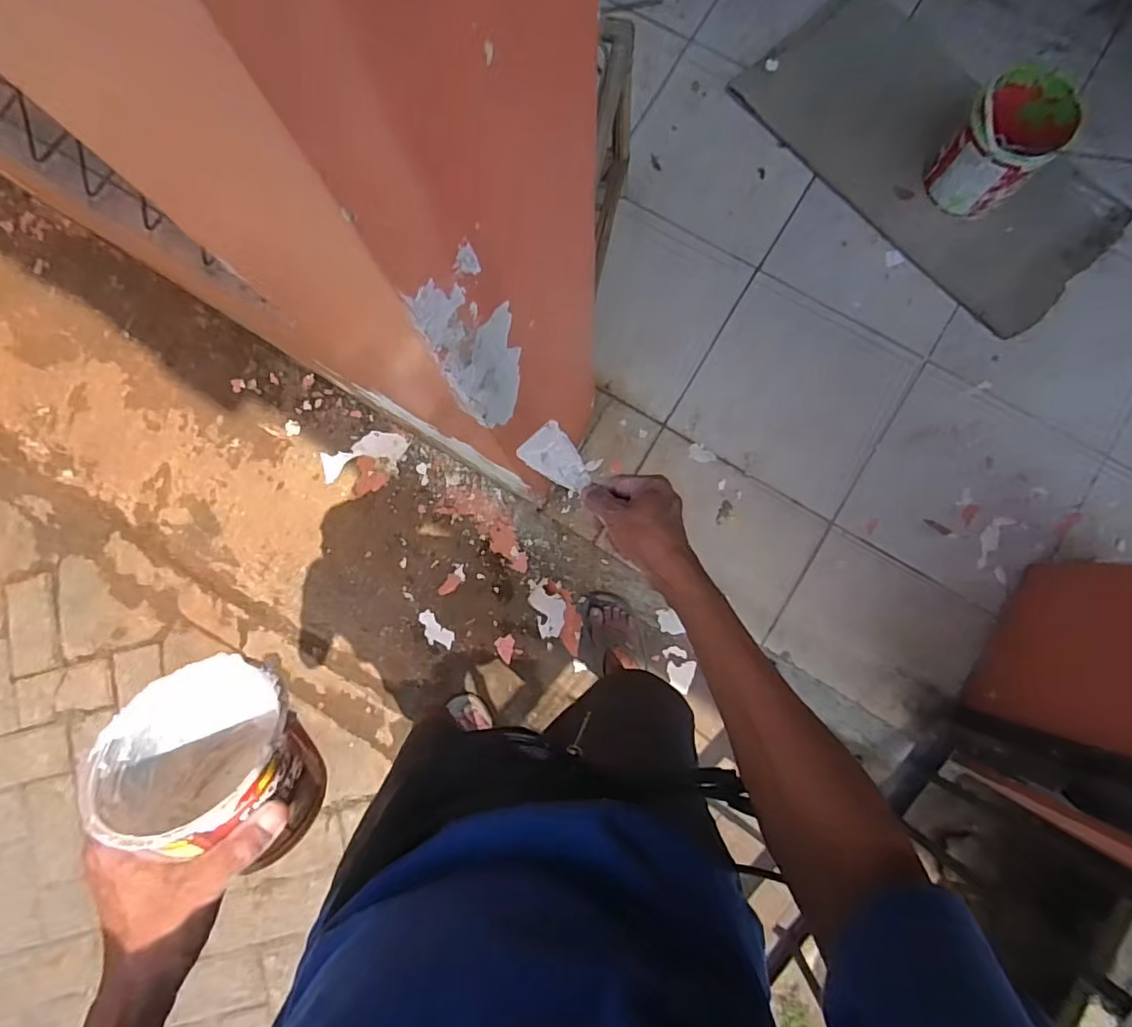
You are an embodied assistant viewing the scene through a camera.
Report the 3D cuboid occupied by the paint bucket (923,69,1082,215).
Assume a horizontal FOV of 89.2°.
[{"bbox_3d":[0.863,-0.734,1.146,0.171,0.173,0.185,0,83,3],"label":"paint bucket"}]

